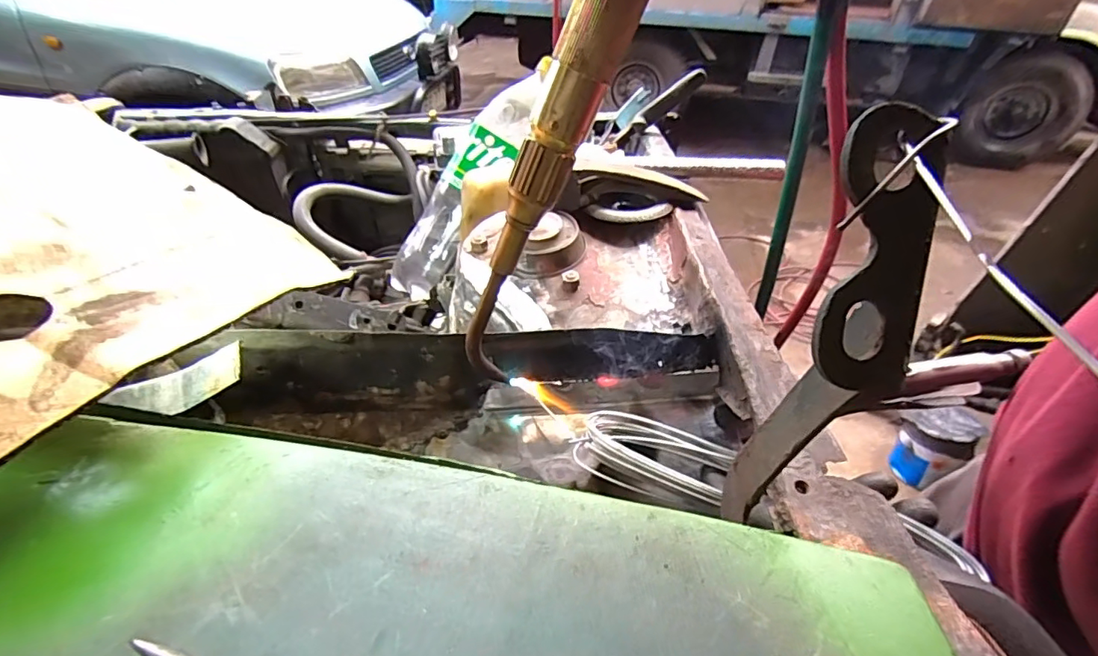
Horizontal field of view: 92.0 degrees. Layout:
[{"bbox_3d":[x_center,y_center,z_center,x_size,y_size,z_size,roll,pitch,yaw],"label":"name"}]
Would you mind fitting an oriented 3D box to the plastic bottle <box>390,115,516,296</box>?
[{"bbox_3d":[-0.128,-0.141,0.660,0.053,0.228,0.060,17,22,-40],"label":"plastic bottle"}]

